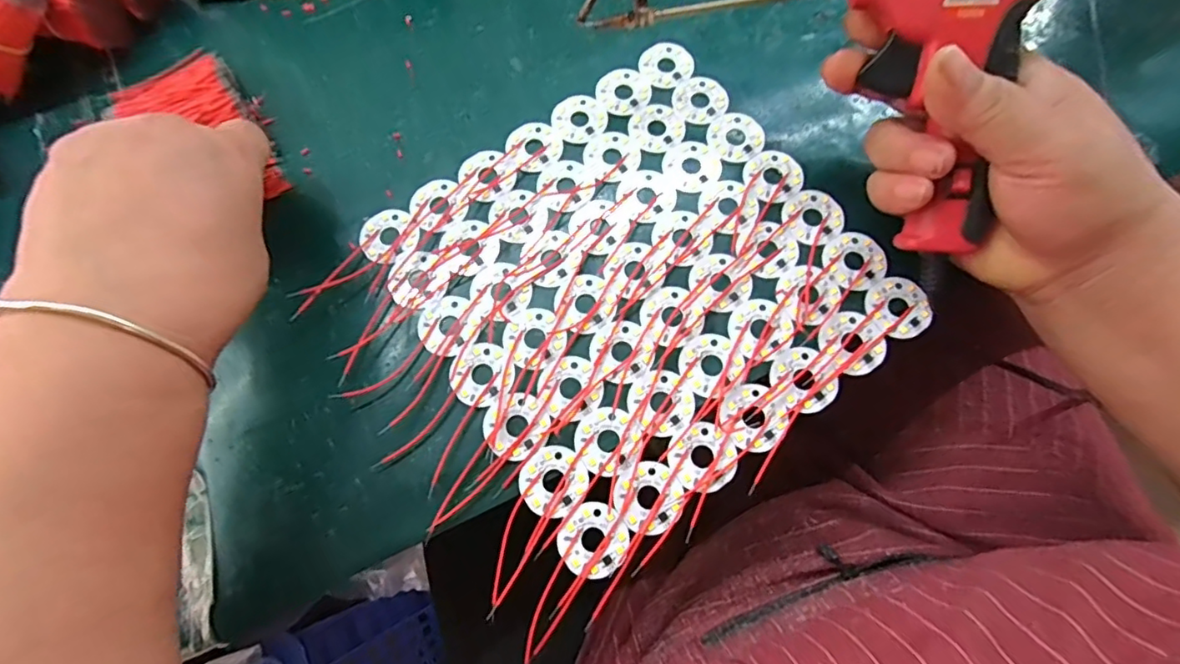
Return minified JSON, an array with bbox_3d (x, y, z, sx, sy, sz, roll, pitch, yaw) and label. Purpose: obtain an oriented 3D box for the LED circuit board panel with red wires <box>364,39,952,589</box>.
[{"bbox_3d":[0.024,-0.031,0.285,0.211,0.004,0.213,-35,75,-8],"label":"LED circuit board panel with red wires"}]

